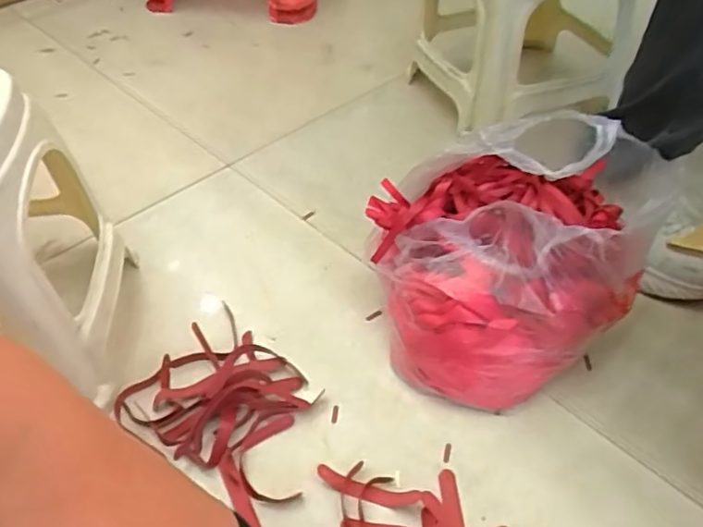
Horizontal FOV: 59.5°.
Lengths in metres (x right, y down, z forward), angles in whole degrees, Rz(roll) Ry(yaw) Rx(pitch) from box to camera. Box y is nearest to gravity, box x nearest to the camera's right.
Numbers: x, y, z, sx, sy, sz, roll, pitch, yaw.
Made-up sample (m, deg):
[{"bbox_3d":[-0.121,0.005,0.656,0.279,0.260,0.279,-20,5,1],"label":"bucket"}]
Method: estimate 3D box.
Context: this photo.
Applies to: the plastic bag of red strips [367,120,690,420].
[{"bbox_3d":[0.165,0.001,0.626,0.264,0.213,0.206,-5,45,0],"label":"plastic bag of red strips"}]

